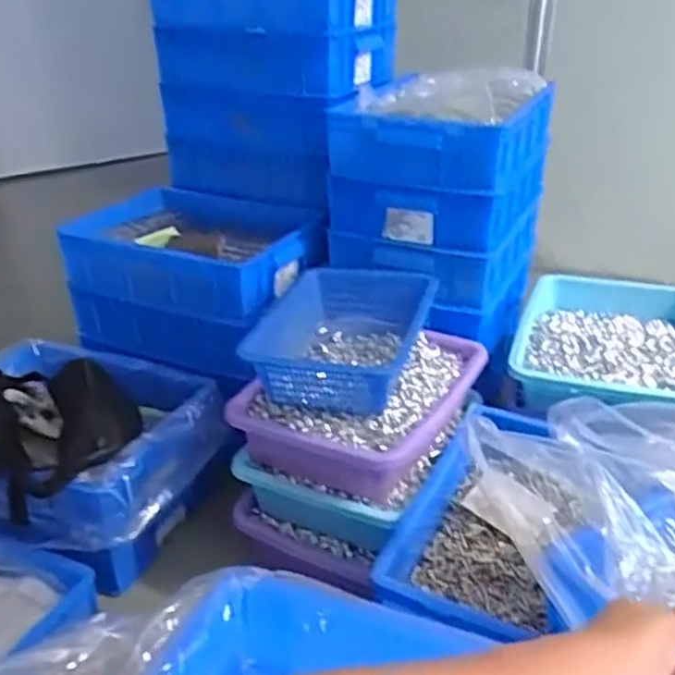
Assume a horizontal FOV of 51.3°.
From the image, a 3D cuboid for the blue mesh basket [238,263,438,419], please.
[{"bbox_3d":[0.001,-0.005,1.054,0.255,0.094,0.292,7,29,14],"label":"blue mesh basket"}]

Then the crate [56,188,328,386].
[{"bbox_3d":[-0.271,-0.098,1.341,0.469,0.250,0.309,15,31,26],"label":"crate"}]

